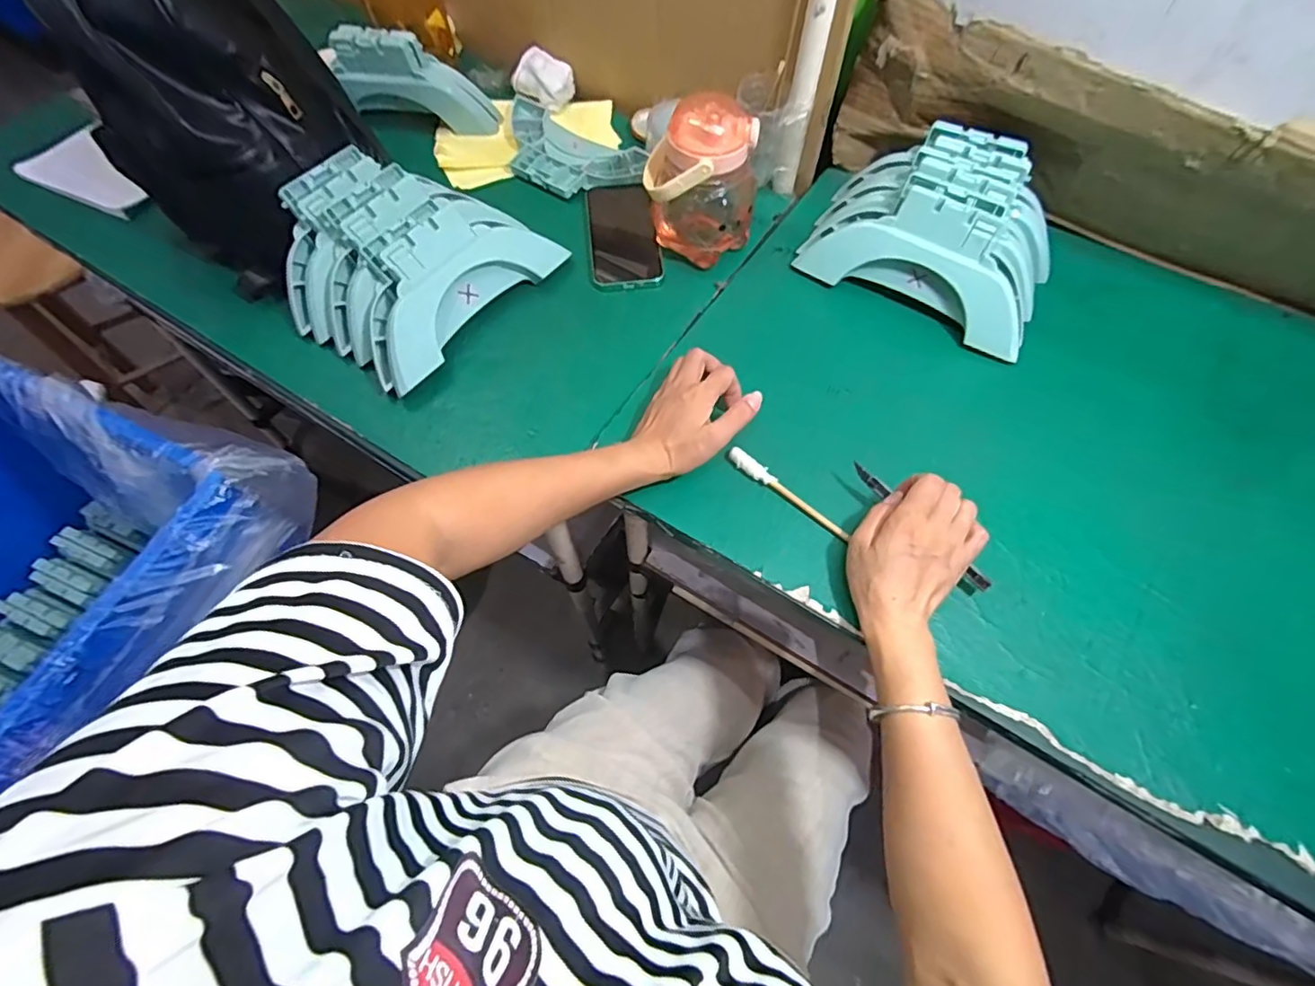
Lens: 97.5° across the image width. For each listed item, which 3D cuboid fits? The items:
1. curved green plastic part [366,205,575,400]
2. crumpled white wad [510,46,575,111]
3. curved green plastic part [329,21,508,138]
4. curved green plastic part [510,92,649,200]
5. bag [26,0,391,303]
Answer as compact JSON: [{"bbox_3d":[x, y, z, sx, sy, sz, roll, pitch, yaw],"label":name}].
[{"bbox_3d":[-0.229,-0.229,0.629,0.247,0.113,0.050,-51,28,-21],"label":"curved green plastic part"},{"bbox_3d":[-0.161,-0.591,0.822,0.070,0.048,0.066,21,66,11],"label":"crumpled white wad"},{"bbox_3d":[-0.320,-0.540,0.774,0.211,0.110,0.045,10,61,-24],"label":"curved green plastic part"},{"bbox_3d":[-0.134,-0.453,0.772,0.237,0.025,0.120,38,70,18],"label":"curved green plastic part"},{"bbox_3d":[-0.427,-0.398,0.585,0.187,0.260,0.234,34,69,16],"label":"bag"}]

